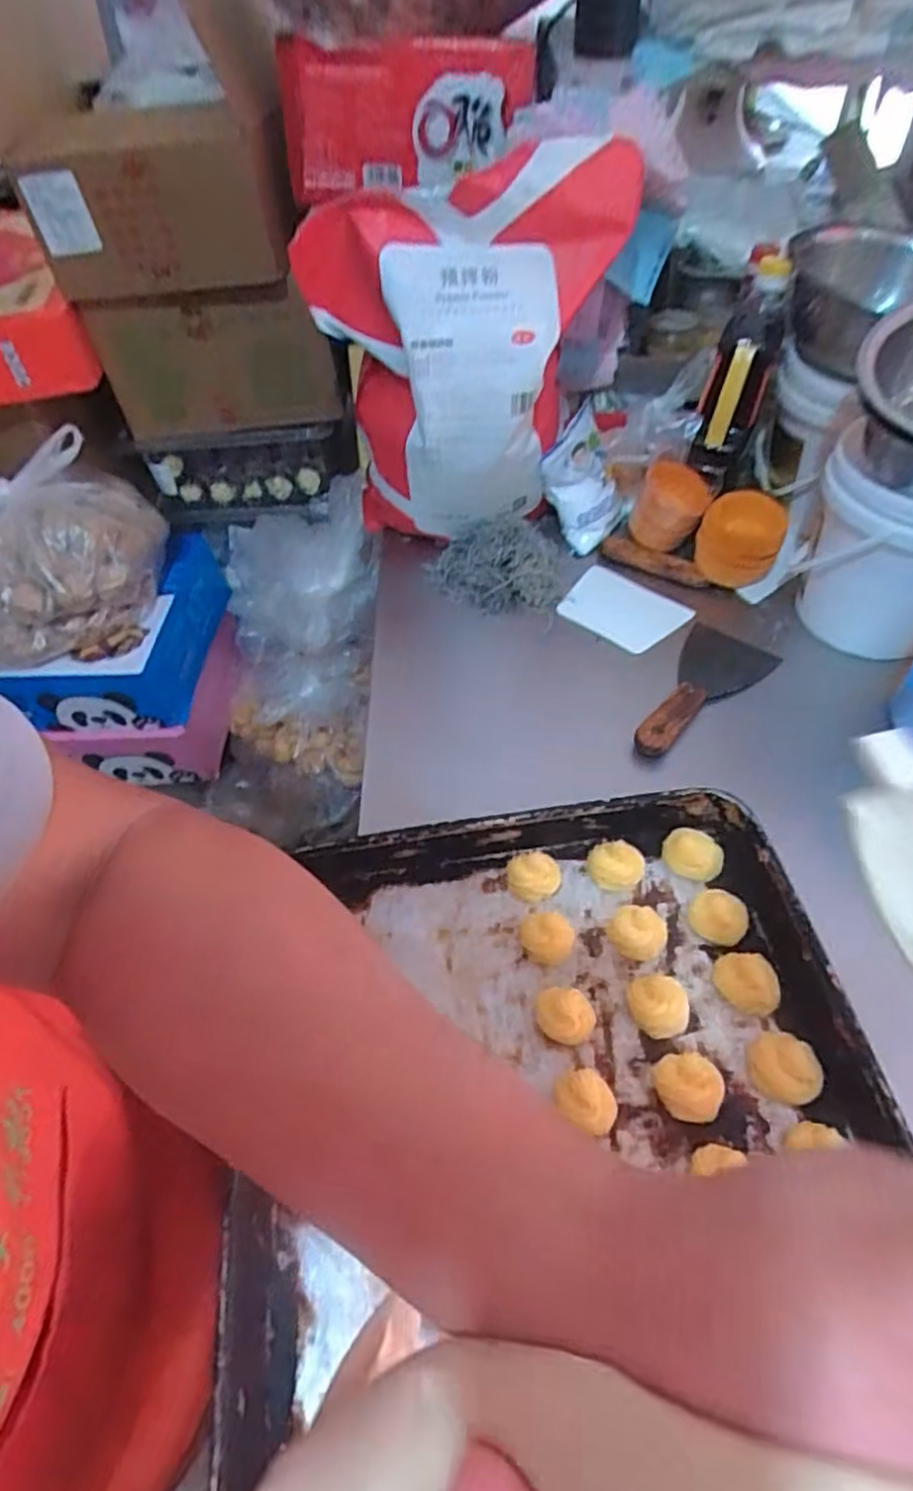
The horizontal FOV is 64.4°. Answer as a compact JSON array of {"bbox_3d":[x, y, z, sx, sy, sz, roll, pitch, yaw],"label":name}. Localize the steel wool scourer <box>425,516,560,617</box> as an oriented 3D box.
[{"bbox_3d":[0.042,-0.198,0.801,0.138,0.064,0.104,1,52,4],"label":"steel wool scourer"}]

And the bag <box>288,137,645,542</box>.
[{"bbox_3d":[0.013,-0.369,0.698,0.264,0.329,0.129,4,52,7],"label":"bag"}]

